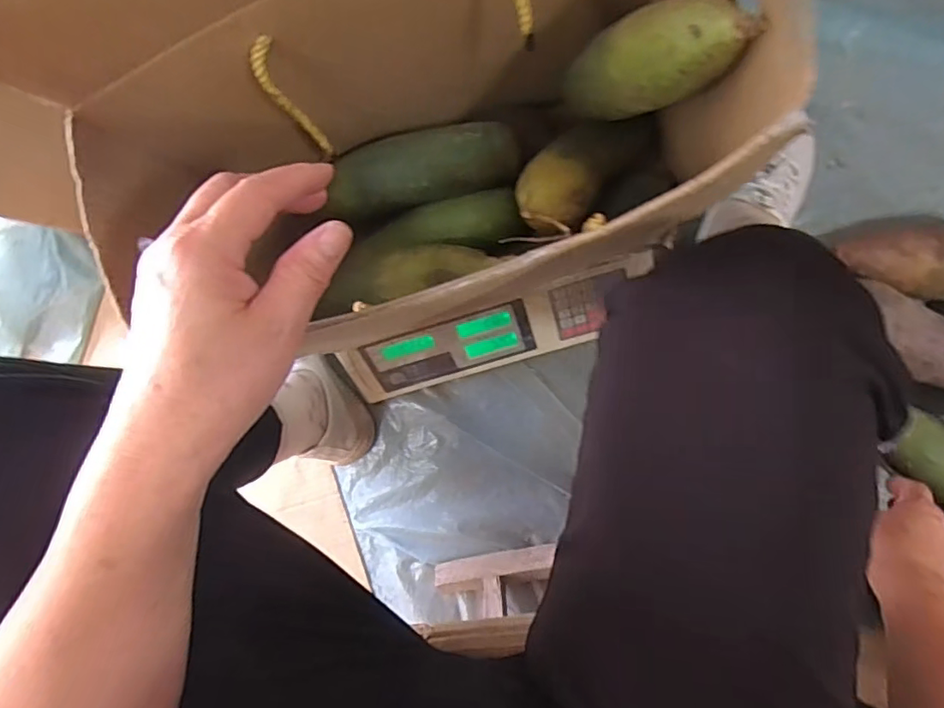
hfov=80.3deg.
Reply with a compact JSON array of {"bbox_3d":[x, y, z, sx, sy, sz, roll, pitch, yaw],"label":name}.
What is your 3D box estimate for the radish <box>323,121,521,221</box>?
[{"bbox_3d":[-0.043,-0.144,0.440,0.159,0.046,0.049,-9,90,10],"label":"radish"}]

